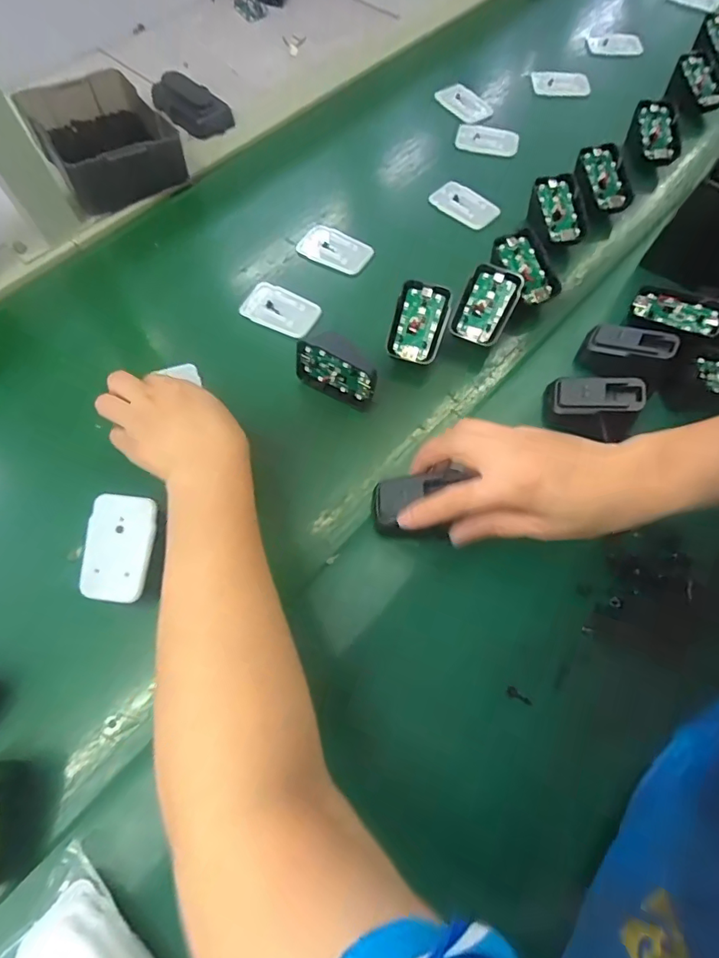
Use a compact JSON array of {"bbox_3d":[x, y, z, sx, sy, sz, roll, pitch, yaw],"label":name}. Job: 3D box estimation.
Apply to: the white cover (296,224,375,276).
[{"bbox_3d":[-0.023,-0.228,0.465,0.070,0.013,0.041,25,68,9],"label":"white cover"}]

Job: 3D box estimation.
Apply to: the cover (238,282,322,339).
[{"bbox_3d":[-0.072,-0.157,0.433,0.068,0.010,0.043,22,68,7],"label":"cover"}]

